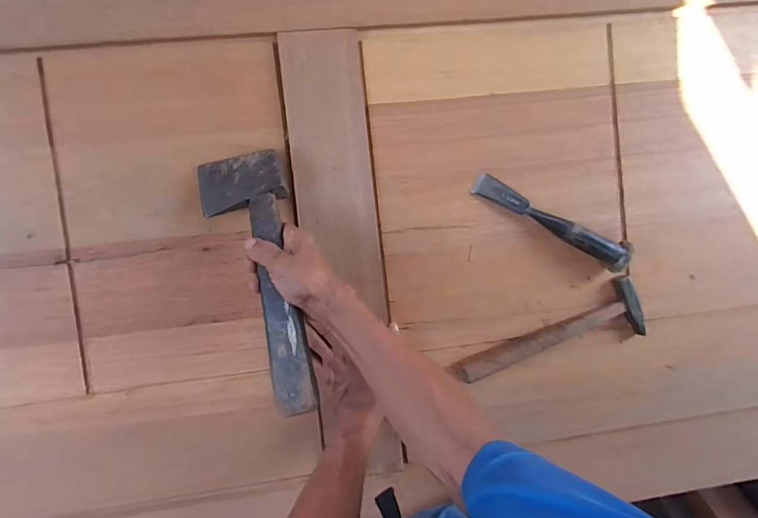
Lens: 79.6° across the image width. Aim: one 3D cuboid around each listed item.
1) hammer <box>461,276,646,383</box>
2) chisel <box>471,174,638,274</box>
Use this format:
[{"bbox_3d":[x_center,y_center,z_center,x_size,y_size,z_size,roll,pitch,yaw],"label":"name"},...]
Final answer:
[{"bbox_3d":[0.245,0.107,0.653,0.273,0.029,0.082,-18,94,-6],"label":"hammer"},{"bbox_3d":[0.247,-0.054,0.646,0.239,0.046,0.042,27,90,-8],"label":"chisel"}]

